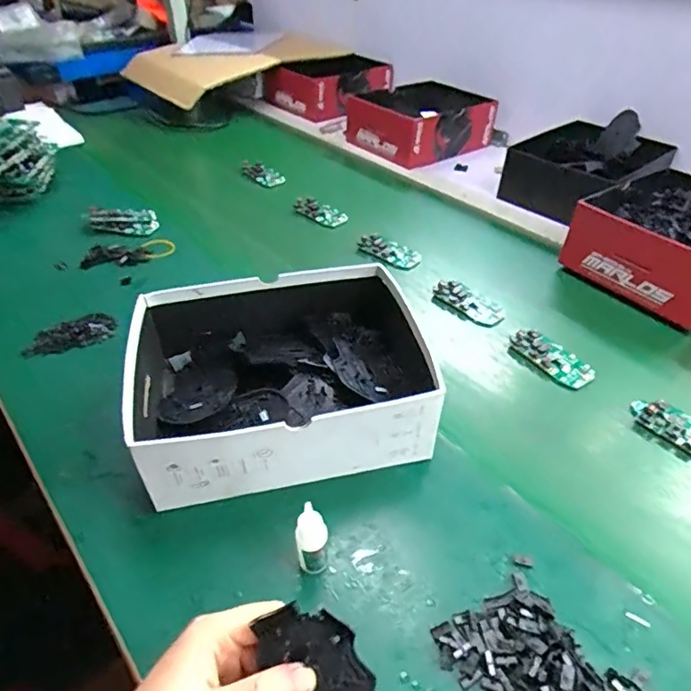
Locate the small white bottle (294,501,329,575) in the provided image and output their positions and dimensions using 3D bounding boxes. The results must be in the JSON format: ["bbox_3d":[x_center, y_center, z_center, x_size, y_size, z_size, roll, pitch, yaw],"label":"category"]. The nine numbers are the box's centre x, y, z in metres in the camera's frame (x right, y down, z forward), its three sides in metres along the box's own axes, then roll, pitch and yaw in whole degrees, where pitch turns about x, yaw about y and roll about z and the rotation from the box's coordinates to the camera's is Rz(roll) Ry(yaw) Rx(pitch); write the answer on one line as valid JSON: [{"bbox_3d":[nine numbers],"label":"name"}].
[{"bbox_3d":[-0.024,0.140,0.370,0.022,0.066,0.017,1,41,0],"label":"small white bottle"}]

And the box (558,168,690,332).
[{"bbox_3d":[0.430,-0.137,0.679,0.219,0.089,0.197,-27,48,-28],"label":"box"}]

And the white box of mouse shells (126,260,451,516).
[{"bbox_3d":[-0.056,0.028,0.480,0.245,0.095,0.197,-7,42,-8],"label":"white box of mouse shells"}]

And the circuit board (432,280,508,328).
[{"bbox_3d":[0.154,-0.054,0.643,0.089,0.013,0.048,30,49,30],"label":"circuit board"}]

